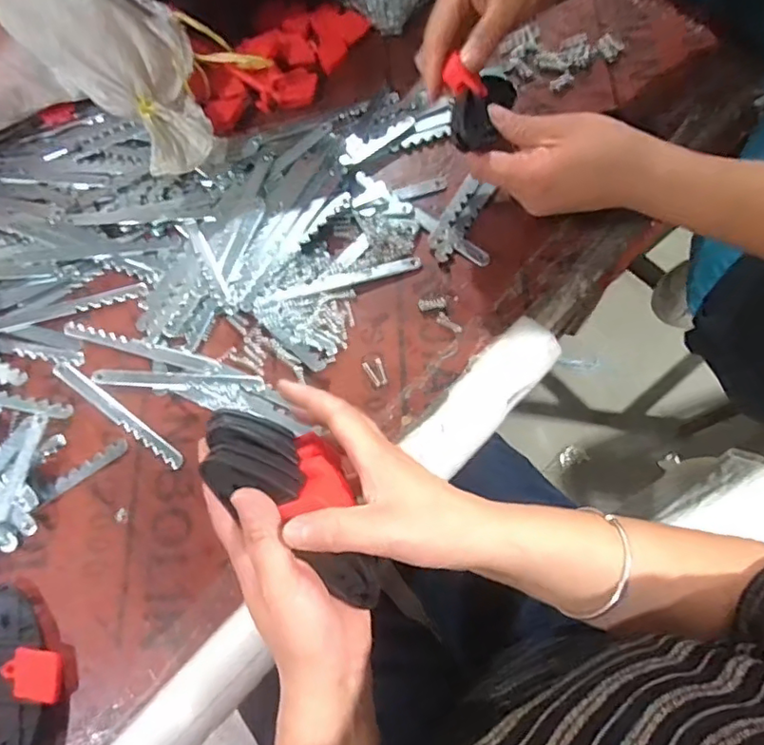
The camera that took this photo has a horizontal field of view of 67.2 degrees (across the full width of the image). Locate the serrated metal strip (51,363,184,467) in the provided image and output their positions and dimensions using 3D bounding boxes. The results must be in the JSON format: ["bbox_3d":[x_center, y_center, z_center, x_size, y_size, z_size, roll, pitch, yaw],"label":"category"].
[{"bbox_3d":[-0.217,0.034,0.474,0.143,0.004,0.013,35,77,13],"label":"serrated metal strip"}]

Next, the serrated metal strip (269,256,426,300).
[{"bbox_3d":[-0.031,-0.081,0.497,0.132,0.004,0.013,-16,70,-2],"label":"serrated metal strip"}]

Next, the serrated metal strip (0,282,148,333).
[{"bbox_3d":[-0.278,-0.056,0.505,0.142,0.008,0.016,-18,70,-3],"label":"serrated metal strip"}]

